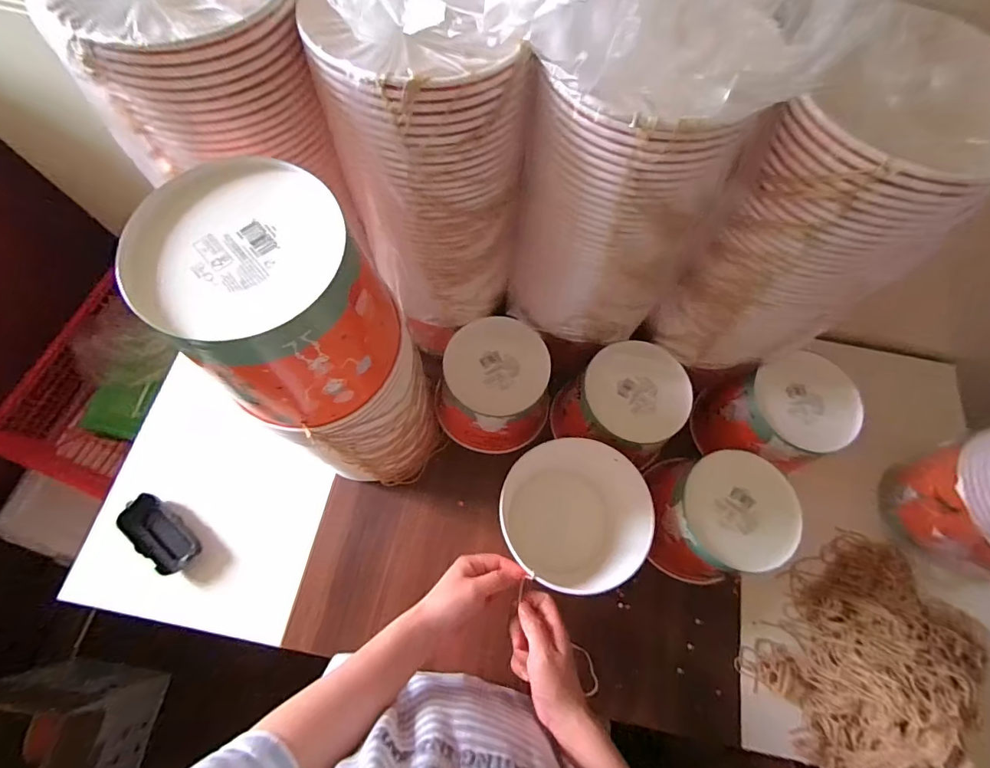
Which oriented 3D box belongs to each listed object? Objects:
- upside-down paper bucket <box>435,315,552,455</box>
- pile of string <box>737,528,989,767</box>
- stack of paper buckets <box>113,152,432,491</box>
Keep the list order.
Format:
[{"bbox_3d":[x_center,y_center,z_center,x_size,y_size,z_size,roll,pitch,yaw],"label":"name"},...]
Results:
[{"bbox_3d":[0.005,0.008,0.592,0.135,0.127,0.138,1,70,-2],"label":"upside-down paper bucket"},{"bbox_3d":[0.453,0.319,0.534,0.275,0.076,0.200,-37,75,-13],"label":"pile of string"},{"bbox_3d":[-0.158,-0.005,0.461,0.136,0.405,0.160,-37,75,-13],"label":"stack of paper buckets"}]

